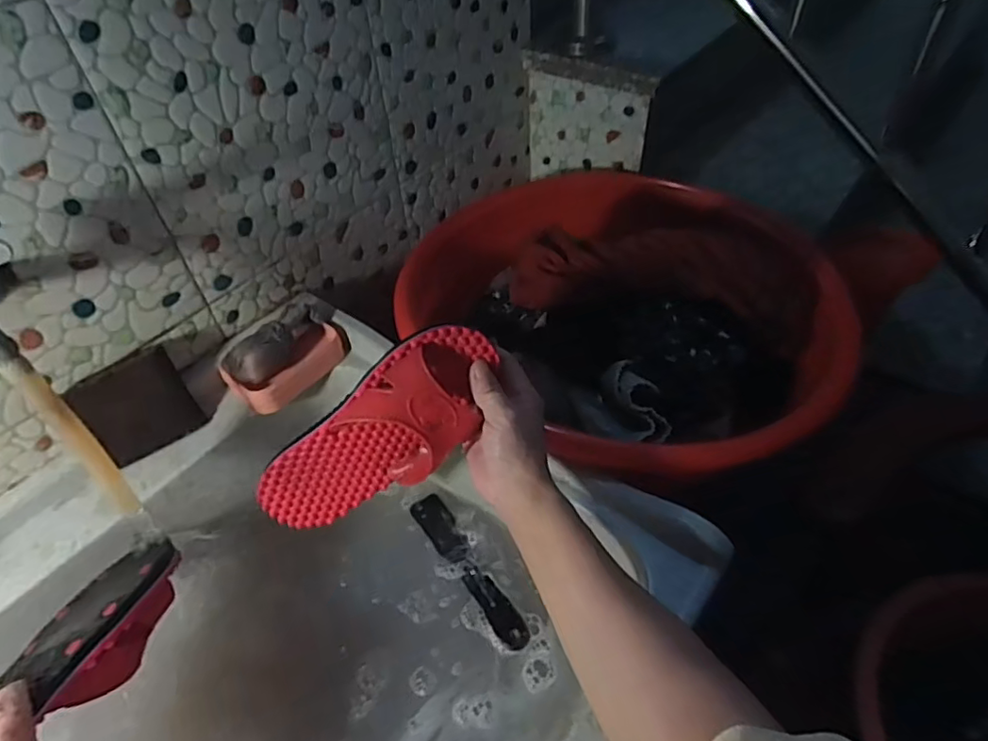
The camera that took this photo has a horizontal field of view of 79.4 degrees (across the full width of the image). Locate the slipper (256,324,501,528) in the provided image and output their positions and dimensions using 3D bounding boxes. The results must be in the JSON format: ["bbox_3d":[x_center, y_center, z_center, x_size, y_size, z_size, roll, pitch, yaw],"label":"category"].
[{"bbox_3d":[-0.099,0.063,0.514,0.251,0.086,0.069,-39,42,24],"label":"slipper"}]

